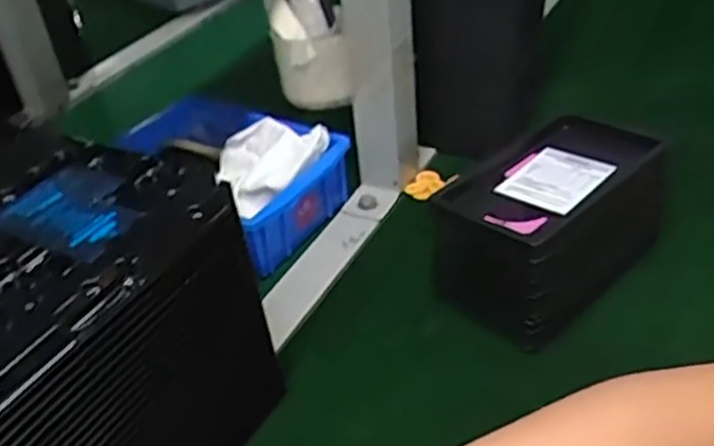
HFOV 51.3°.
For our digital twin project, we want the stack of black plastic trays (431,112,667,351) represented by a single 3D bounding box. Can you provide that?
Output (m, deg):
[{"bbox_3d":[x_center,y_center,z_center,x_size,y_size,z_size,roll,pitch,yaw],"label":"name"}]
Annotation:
[{"bbox_3d":[0.142,0.004,0.550,0.165,0.098,0.106,-32,43,-29],"label":"stack of black plastic trays"}]

